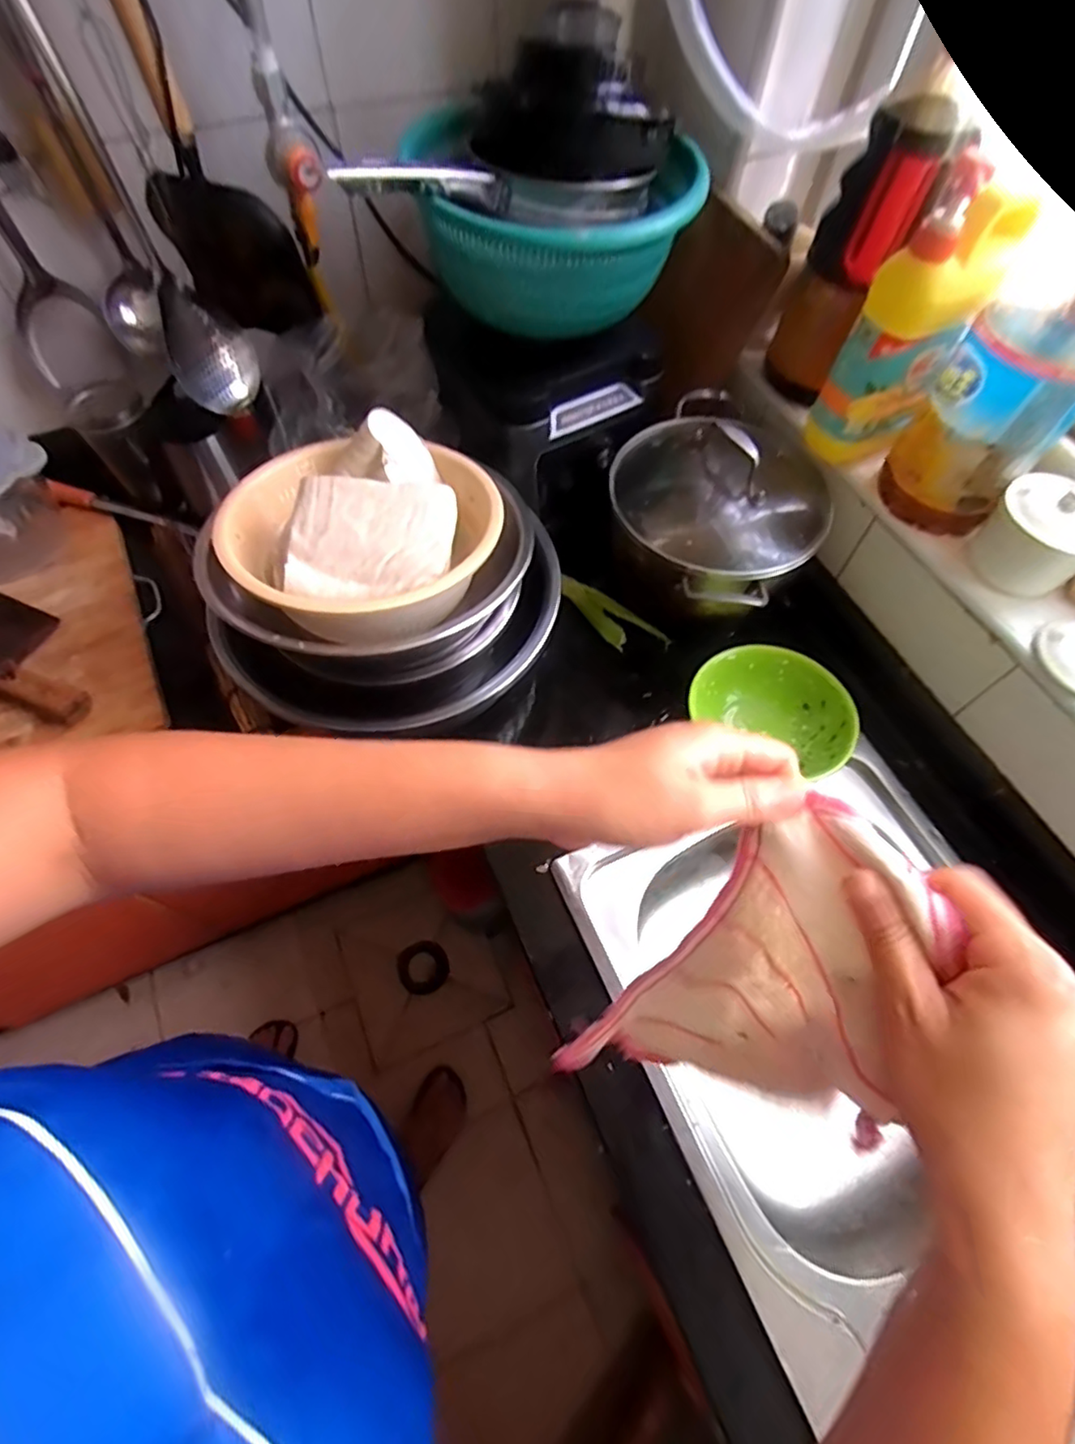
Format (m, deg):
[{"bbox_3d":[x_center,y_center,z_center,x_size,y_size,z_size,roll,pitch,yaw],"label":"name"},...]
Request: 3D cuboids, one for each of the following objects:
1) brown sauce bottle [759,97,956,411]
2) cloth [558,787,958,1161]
[{"bbox_3d":[0.298,-0.438,0.617,0.076,0.252,0.064,14,62,6],"label":"brown sauce bottle"},{"bbox_3d":[0.107,0.134,0.298,0.111,0.195,0.064,34,39,16],"label":"cloth"}]

